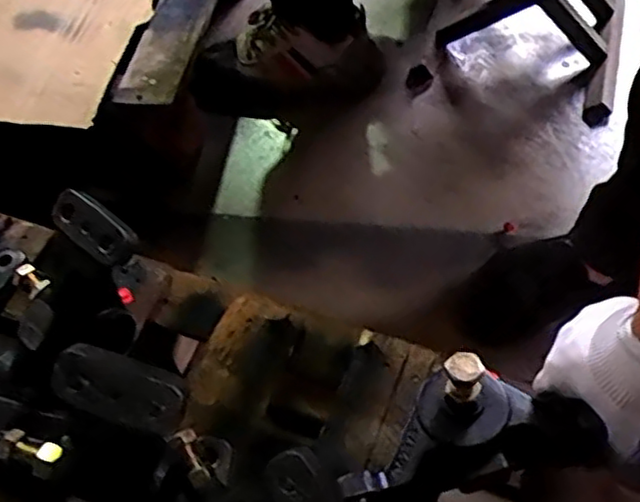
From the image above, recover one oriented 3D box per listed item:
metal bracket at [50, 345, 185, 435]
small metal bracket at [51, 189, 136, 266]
[{"bbox_3d":[-0.123,0.085,0.419,0.078,0.010,0.041,15,102,1],"label":"metal bracket"},{"bbox_3d":[-0.187,-0.020,0.561,0.076,0.020,0.032,35,64,22],"label":"small metal bracket"}]

